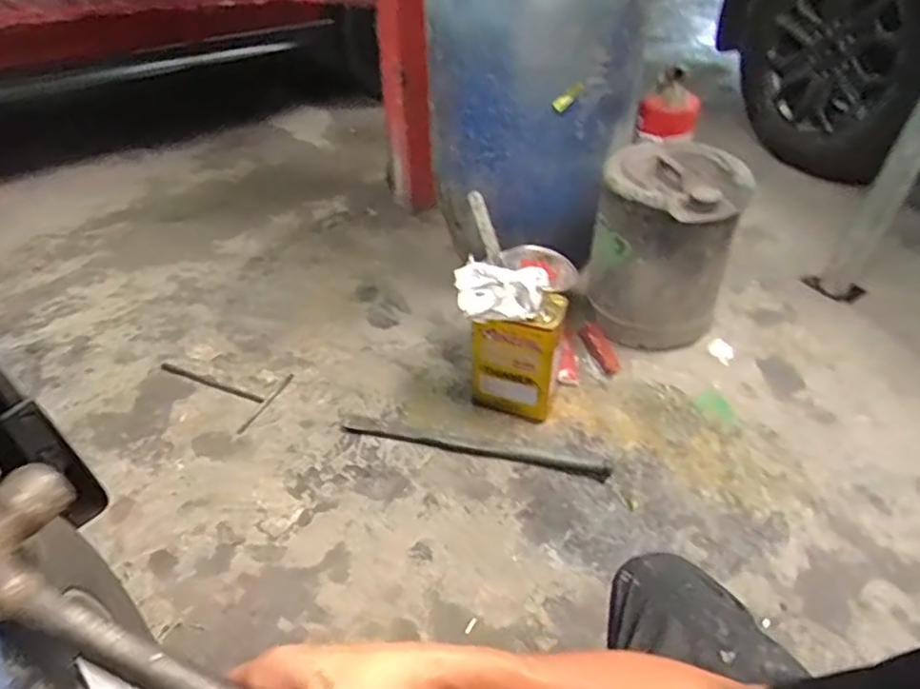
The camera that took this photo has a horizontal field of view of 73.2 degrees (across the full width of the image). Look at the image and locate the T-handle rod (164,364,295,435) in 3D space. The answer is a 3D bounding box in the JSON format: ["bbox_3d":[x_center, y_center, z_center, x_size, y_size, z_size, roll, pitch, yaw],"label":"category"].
[{"bbox_3d":[-0.591,0.089,1.506,0.353,0.008,0.193,19,44,22],"label":"T-handle rod"}]

